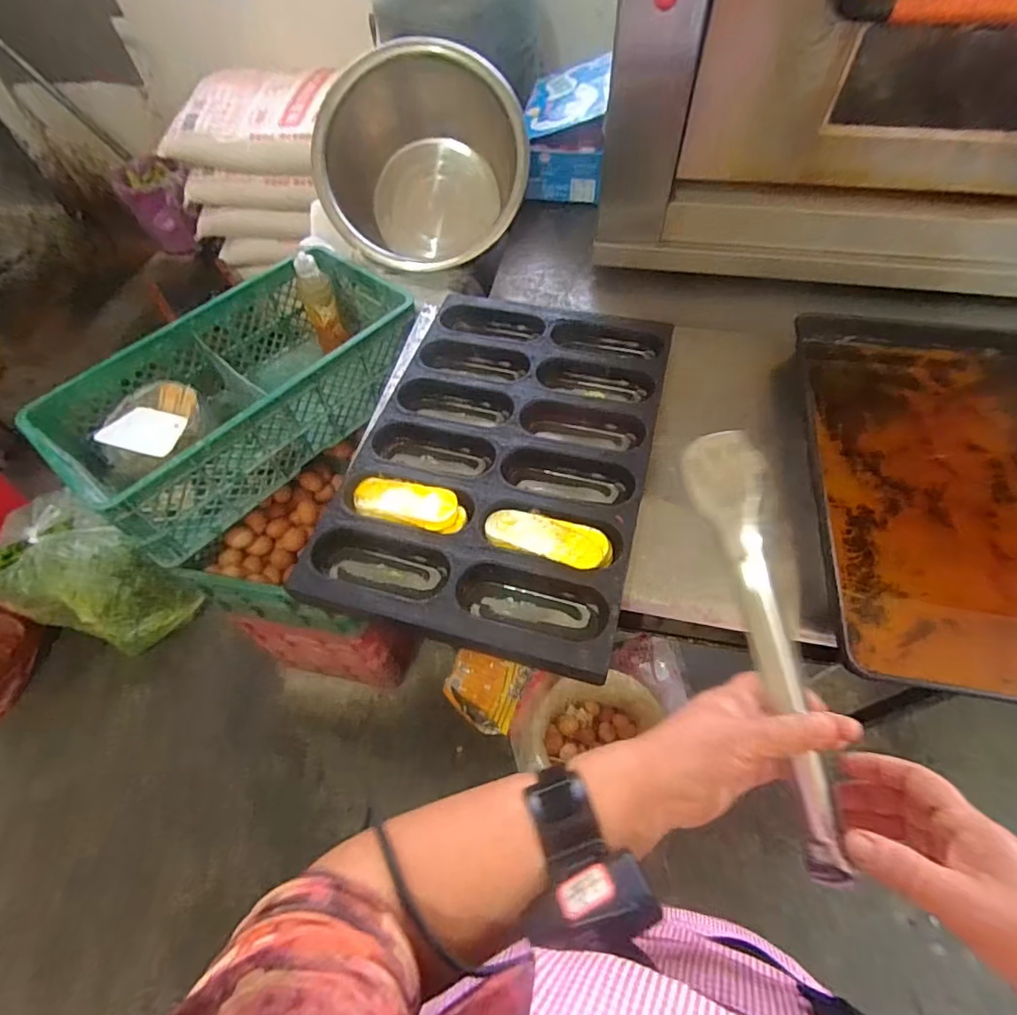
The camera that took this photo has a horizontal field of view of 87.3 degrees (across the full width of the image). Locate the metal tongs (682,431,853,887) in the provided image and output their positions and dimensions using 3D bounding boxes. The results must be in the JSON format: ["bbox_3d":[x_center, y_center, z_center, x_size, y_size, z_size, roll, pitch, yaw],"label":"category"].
[{"bbox_3d":[0.170,0.084,0.350,0.039,0.030,0.279,-9,77,-1],"label":"metal tongs"}]

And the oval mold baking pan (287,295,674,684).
[{"bbox_3d":[-0.006,-0.088,0.783,0.415,0.054,0.607,12,57,12],"label":"oval mold baking pan"}]

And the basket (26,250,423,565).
[{"bbox_3d":[-0.504,-0.228,1.052,0.336,0.215,0.645,38,66,24],"label":"basket"}]

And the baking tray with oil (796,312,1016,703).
[{"bbox_3d":[0.628,-0.048,0.724,0.414,0.061,0.643,9,59,7],"label":"baking tray with oil"}]

